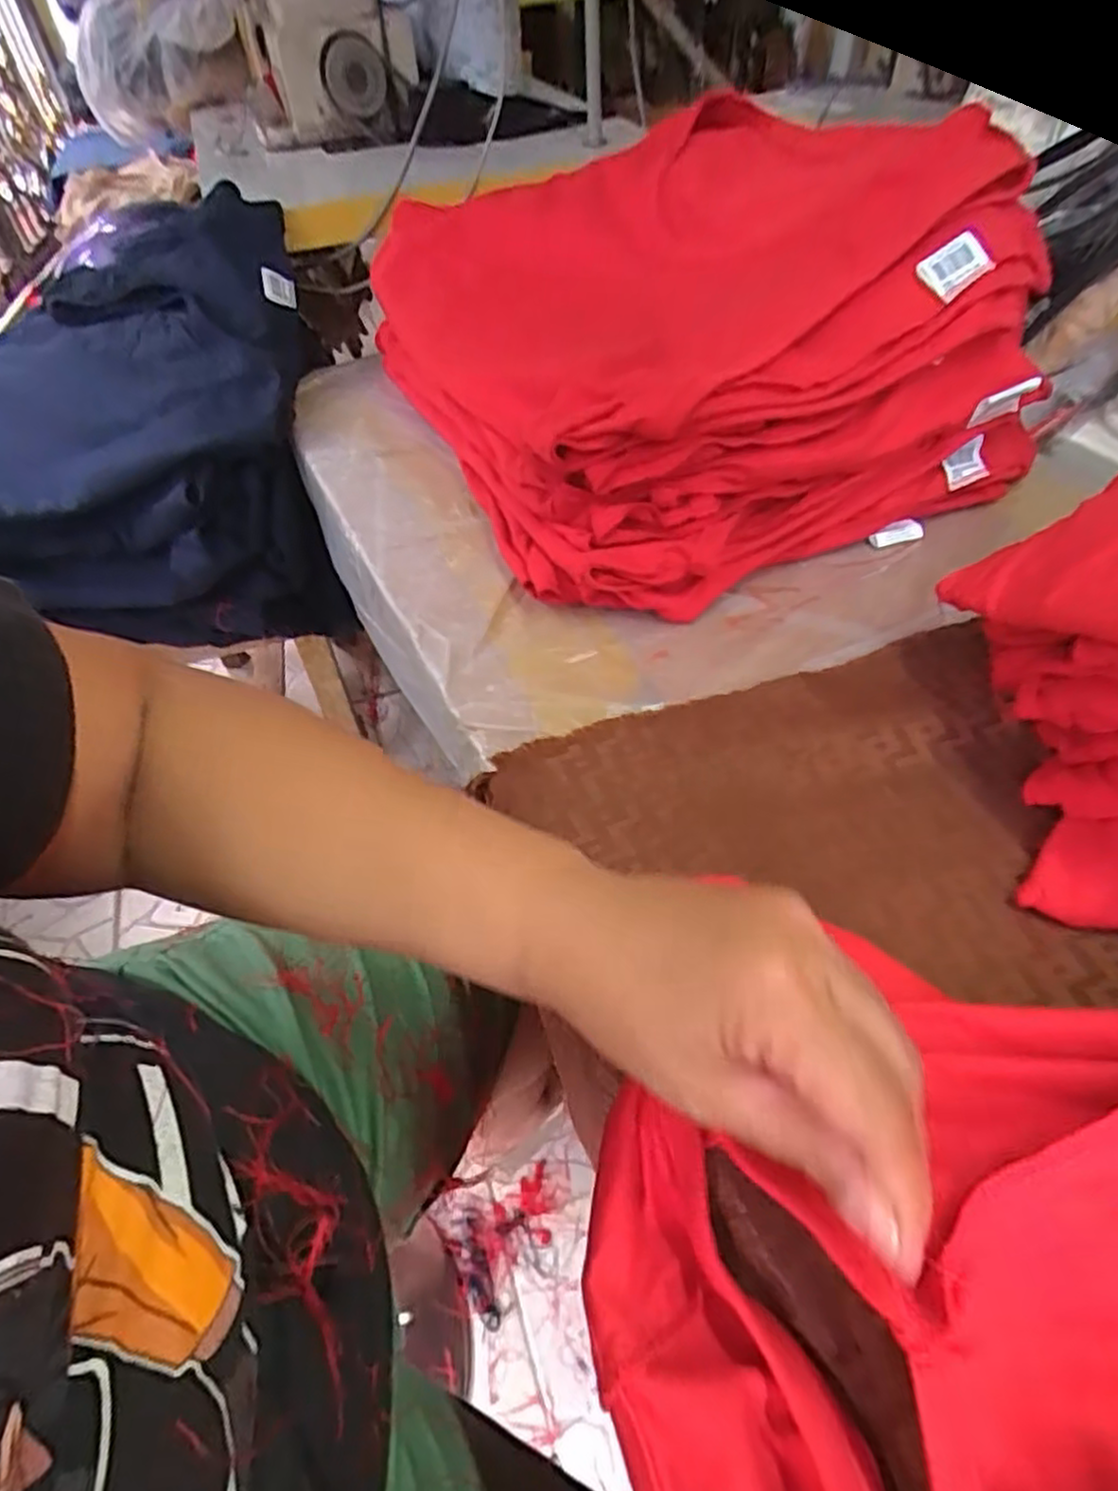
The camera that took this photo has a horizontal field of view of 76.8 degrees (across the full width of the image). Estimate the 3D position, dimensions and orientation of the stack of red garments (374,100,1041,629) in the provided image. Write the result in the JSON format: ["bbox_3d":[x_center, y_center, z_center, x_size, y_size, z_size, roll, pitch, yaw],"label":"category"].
[{"bbox_3d":[0.068,-0.317,0.516,0.332,0.157,0.427,-20,52,-14],"label":"stack of red garments"}]

